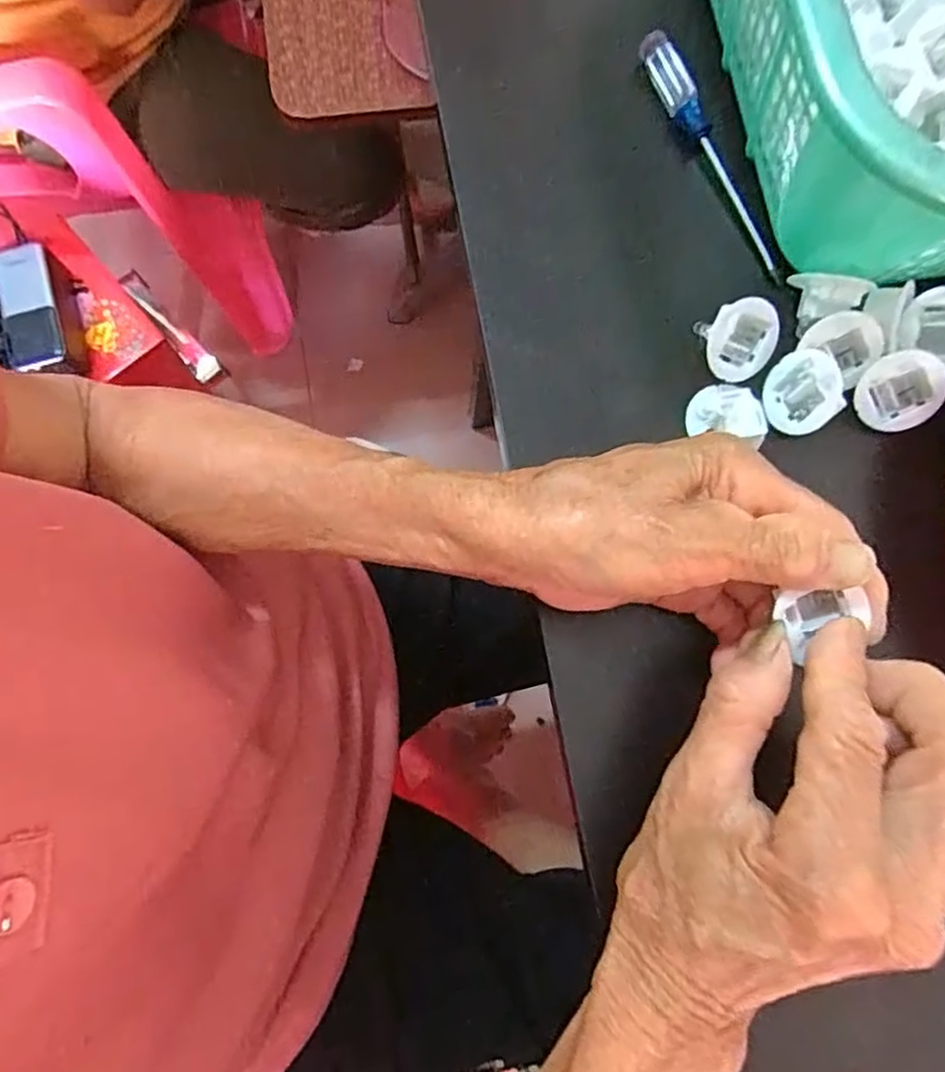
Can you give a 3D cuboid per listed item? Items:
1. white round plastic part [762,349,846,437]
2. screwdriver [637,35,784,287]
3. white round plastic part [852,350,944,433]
[{"bbox_3d":[0.132,-0.057,0.269,0.010,0.030,0.031,-16,96,-42],"label":"white round plastic part"},{"bbox_3d":[0.105,-0.167,0.294,0.012,0.017,0.120,-24,80,-6],"label":"screwdriver"},{"bbox_3d":[0.172,-0.060,0.274,0.032,0.016,0.032,6,122,10],"label":"white round plastic part"}]

